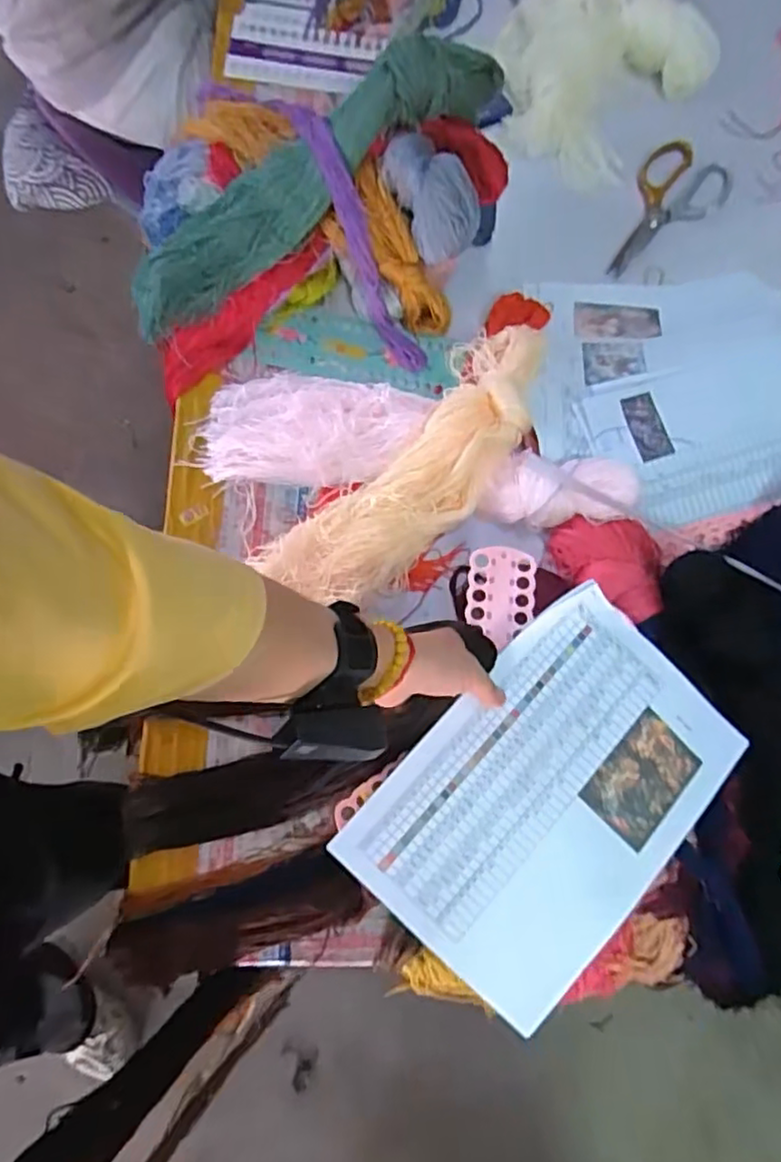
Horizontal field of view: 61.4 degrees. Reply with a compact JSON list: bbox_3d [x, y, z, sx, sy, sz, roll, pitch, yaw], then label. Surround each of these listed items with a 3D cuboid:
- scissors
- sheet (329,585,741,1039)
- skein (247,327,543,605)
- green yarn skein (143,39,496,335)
[{"bbox_3d":[0.312,-0.414,0.747,0.100,0.011,0.195,28,77,7],"label":"scissors"},{"bbox_3d":[0.128,0.171,0.522,0.208,0.040,0.292,42,79,9],"label":"sheet"},{"bbox_3d":[0.040,-0.114,0.644,0.116,0.050,0.359,44,79,9],"label":"skein"},{"bbox_3d":[-0.096,-0.385,0.644,0.422,0.079,0.098,-28,76,17],"label":"green yarn skein"}]

